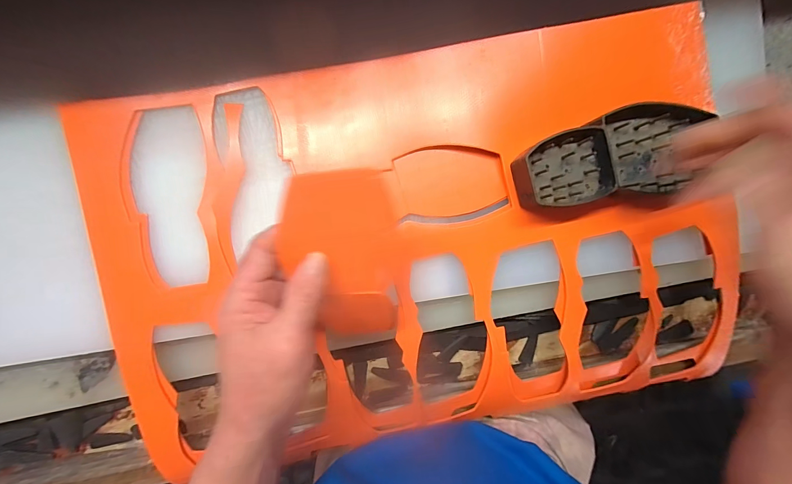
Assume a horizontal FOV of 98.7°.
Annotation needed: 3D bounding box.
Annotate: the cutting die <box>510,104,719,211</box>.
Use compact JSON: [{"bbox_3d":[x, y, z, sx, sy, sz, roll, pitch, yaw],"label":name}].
[{"bbox_3d":[0.183,-0.070,0.297,0.148,0.026,0.073,-16,97,3],"label":"cutting die"}]

